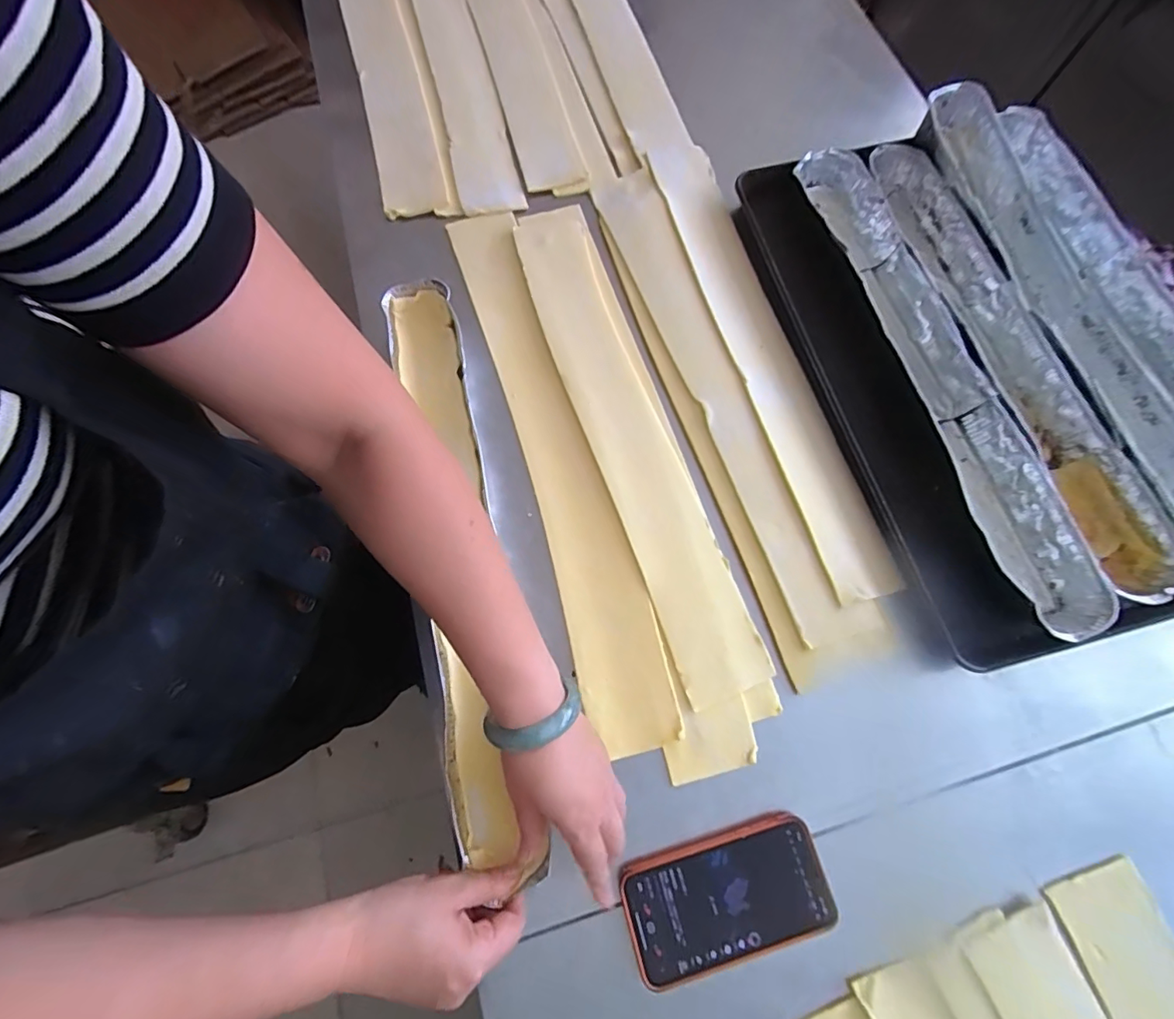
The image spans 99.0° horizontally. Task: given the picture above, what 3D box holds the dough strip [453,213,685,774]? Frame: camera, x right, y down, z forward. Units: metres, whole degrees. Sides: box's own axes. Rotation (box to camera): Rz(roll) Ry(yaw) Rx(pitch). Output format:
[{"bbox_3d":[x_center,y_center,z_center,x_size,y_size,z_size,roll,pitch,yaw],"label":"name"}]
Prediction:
[{"bbox_3d":[-0.035,-0.072,0.516,0.080,0.013,0.603,-16,73,-6],"label":"dough strip"}]

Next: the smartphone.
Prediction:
[{"bbox_3d":[0.110,0.307,0.398,0.160,0.012,0.081,-14,73,-6],"label":"smartphone"}]

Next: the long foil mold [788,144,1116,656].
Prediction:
[{"bbox_3d":[0.375,-0.161,0.539,0.075,0.034,0.583,-12,72,-5],"label":"long foil mold"}]

